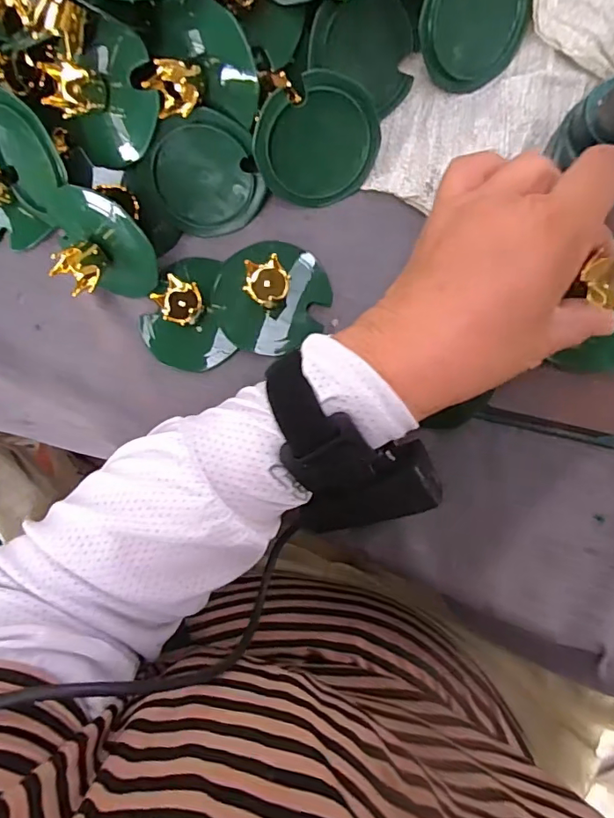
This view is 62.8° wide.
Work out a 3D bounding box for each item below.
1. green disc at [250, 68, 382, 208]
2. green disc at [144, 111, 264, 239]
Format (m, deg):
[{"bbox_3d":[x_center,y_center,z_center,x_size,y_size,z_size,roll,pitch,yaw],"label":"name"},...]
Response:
[{"bbox_3d":[0.006,-0.162,0.308,0.075,0.073,0.009,5,41,-17],"label":"green disc"},{"bbox_3d":[-0.065,-0.144,0.316,0.067,0.072,0.004,-12,46,4],"label":"green disc"}]

